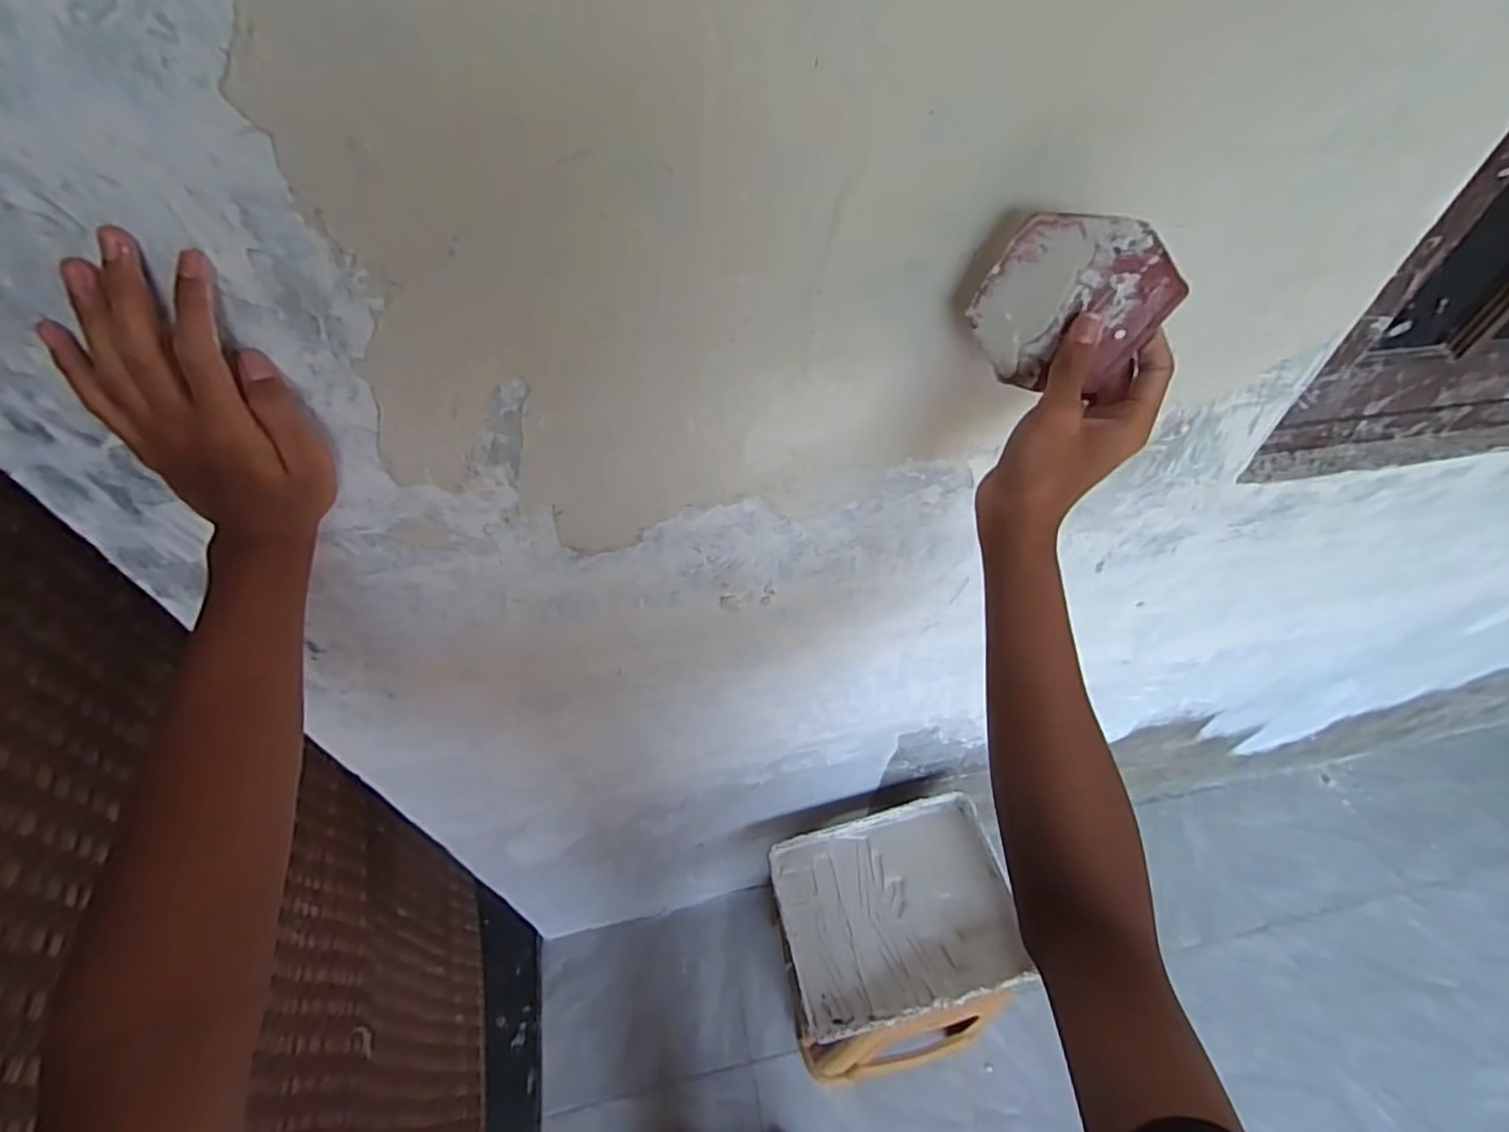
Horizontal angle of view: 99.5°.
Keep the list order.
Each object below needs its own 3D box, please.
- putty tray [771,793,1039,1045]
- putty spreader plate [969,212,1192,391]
[{"bbox_3d":[0.215,0.531,0.995,0.353,0.029,0.270,-15,55,-2],"label":"putty tray"},{"bbox_3d":[0.179,-0.147,0.363,0.099,0.087,0.018,18,52,13],"label":"putty spreader plate"}]

